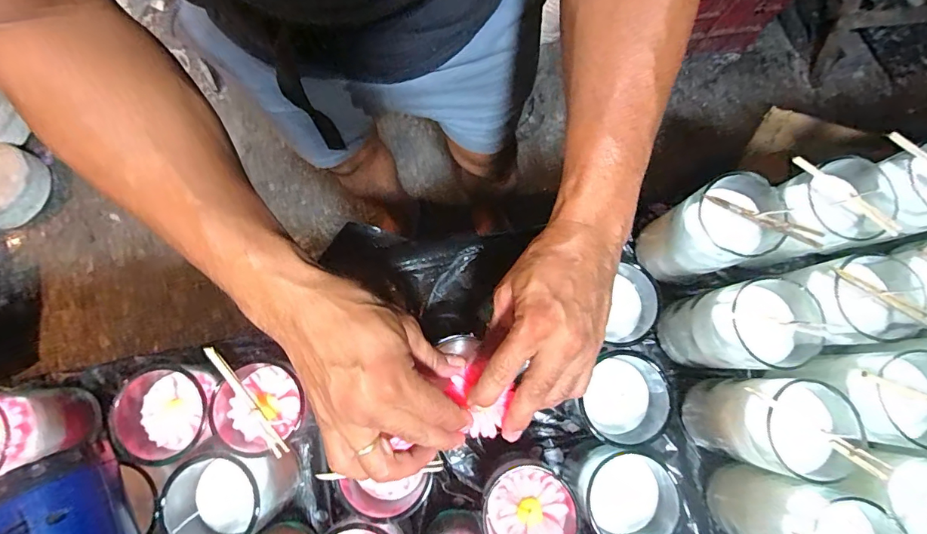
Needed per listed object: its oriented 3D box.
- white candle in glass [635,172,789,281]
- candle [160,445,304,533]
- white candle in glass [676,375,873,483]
[{"bbox_3d":[0.206,-0.030,0.388,0.073,0.117,0.068,-15,78,-3],"label":"white candle in glass"},{"bbox_3d":[-0.187,0.188,0.375,0.082,0.084,0.073,1,78,1],"label":"candle"},{"bbox_3d":[0.245,0.125,0.371,0.076,0.113,0.073,11,78,3],"label":"white candle in glass"}]

